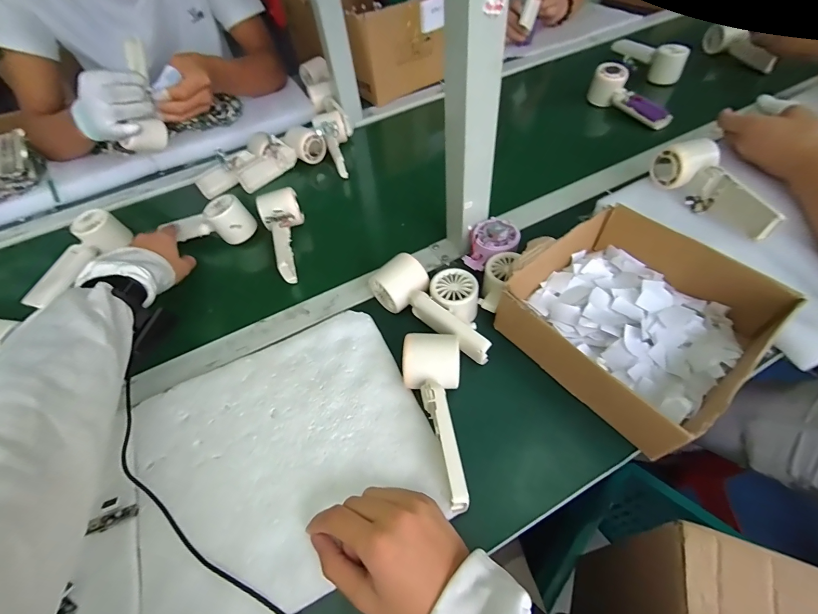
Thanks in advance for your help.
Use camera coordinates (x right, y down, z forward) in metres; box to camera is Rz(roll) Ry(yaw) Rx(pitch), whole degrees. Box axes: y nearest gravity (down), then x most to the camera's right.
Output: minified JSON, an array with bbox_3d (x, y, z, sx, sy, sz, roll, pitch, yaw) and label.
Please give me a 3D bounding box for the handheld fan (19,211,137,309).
[{"bbox_3d":[-0.507,-0.080,0.564,0.049,0.051,0.152,26,74,22],"label":"handheld fan"}]

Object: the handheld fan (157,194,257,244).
[{"bbox_3d":[-0.295,-0.132,0.565,0.116,0.054,0.052,-3,53,11],"label":"handheld fan"}]

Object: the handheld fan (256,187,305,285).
[{"bbox_3d":[-0.185,-0.105,0.530,0.055,0.069,0.153,-11,66,-4],"label":"handheld fan"}]

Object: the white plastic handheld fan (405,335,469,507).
[{"bbox_3d":[0.022,0.101,0.347,0.055,0.047,0.154,-1,53,5],"label":"white plastic handheld fan"}]

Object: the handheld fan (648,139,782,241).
[{"bbox_3d":[0.390,-0.150,0.465,0.059,0.049,0.161,-23,55,-12],"label":"handheld fan"}]

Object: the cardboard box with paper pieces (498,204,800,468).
[{"bbox_3d":[0.240,0.002,0.394,0.231,0.066,0.215,-37,58,-20],"label":"cardboard box with paper pieces"}]

